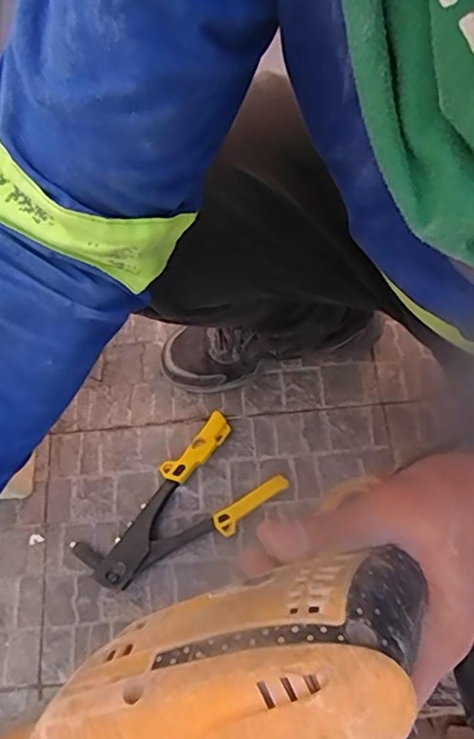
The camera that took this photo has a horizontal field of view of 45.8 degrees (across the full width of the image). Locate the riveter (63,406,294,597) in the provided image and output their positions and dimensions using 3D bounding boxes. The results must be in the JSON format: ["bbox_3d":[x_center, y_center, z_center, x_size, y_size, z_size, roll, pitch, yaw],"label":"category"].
[{"bbox_3d":[-0.072,0.175,0.686,0.240,0.023,0.123,-40,73,-14],"label":"riveter"}]

